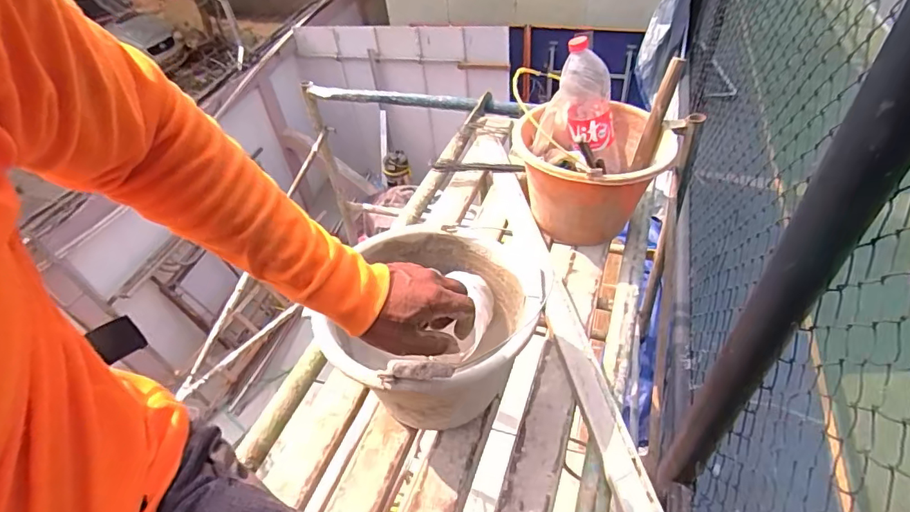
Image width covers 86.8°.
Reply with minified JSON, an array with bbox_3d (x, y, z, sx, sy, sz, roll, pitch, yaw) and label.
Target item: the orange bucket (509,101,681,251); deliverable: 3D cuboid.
[{"bbox_3d":[0.278,-0.158,0.941,0.289,0.189,0.289,-4,44,4],"label":"orange bucket"}]

